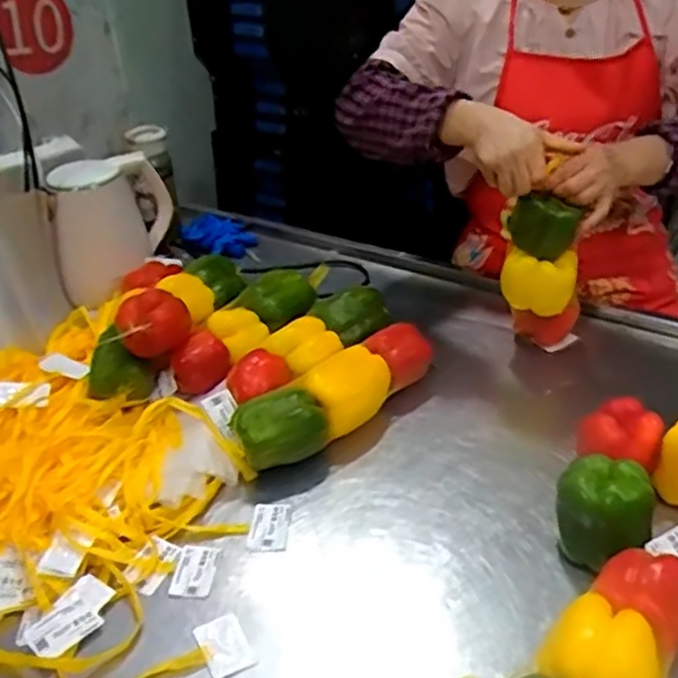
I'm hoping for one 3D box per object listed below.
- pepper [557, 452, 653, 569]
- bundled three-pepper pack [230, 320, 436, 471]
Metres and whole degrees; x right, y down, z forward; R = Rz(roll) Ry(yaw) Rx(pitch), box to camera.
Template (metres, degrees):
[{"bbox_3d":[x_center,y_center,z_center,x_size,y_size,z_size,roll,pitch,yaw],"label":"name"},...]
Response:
[{"bbox_3d":[0.257,0.178,0.708,0.089,0.098,0.089,10,36,20],"label":"pepper"},{"bbox_3d":[-0.001,0.065,0.902,0.088,0.071,0.291,24,42,36],"label":"bundled three-pepper pack"}]

